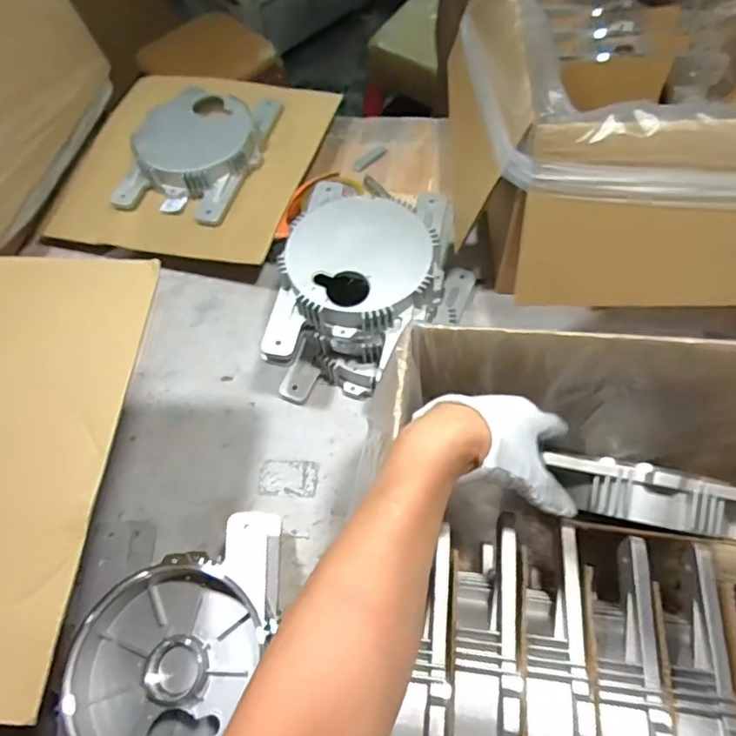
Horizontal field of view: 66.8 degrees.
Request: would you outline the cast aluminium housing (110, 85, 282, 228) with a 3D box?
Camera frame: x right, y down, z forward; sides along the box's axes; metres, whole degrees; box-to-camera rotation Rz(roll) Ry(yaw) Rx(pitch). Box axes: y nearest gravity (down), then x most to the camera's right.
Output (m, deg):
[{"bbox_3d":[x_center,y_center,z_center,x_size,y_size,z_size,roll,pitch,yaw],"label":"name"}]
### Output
[{"bbox_3d":[-0.257,-0.340,0.855,0.183,0.053,0.263,11,63,9],"label":"cast aluminium housing"}]

